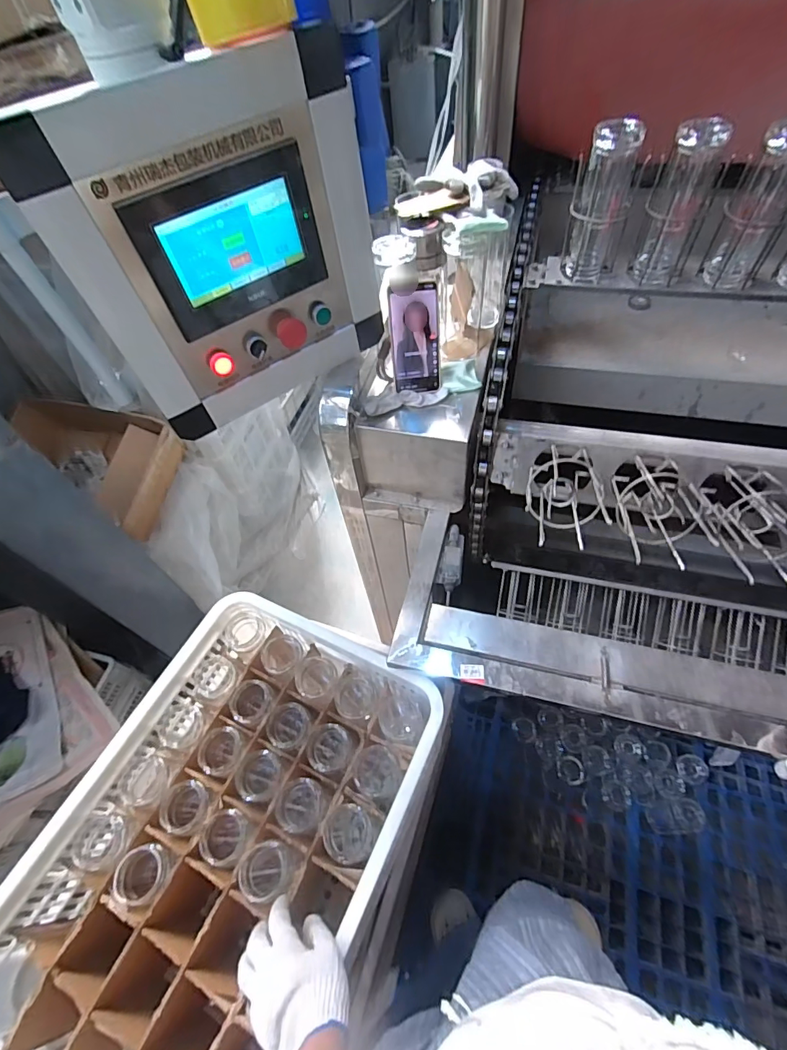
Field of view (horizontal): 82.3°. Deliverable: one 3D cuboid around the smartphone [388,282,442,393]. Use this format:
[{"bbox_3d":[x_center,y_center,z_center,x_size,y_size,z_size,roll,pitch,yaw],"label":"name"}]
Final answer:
[{"bbox_3d":[0.035,-0.289,0.707,0.075,0.154,0.009,-7,27,-2],"label":"smartphone"}]

